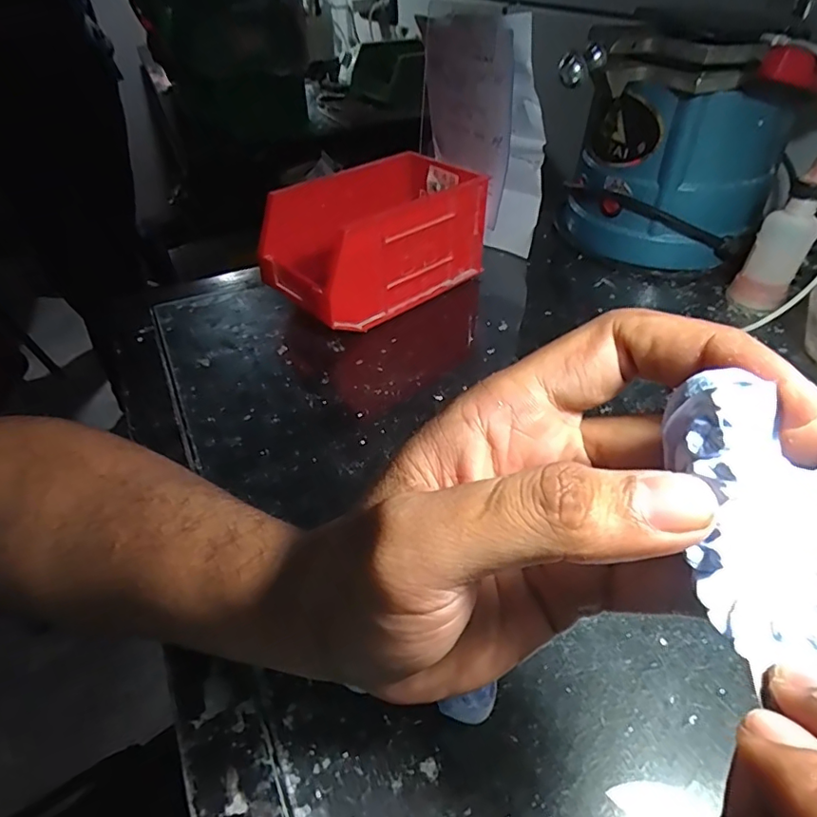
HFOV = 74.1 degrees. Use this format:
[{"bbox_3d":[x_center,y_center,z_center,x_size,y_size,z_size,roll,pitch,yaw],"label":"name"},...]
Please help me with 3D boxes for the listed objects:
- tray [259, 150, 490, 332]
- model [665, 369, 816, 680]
[{"bbox_3d":[-0.029,-0.141,0.456,0.170,0.088,0.102,-33,50,-29],"label":"tray"},{"bbox_3d":[0.086,0.023,0.114,0.046,0.044,0.052,-16,44,-14],"label":"model"}]

